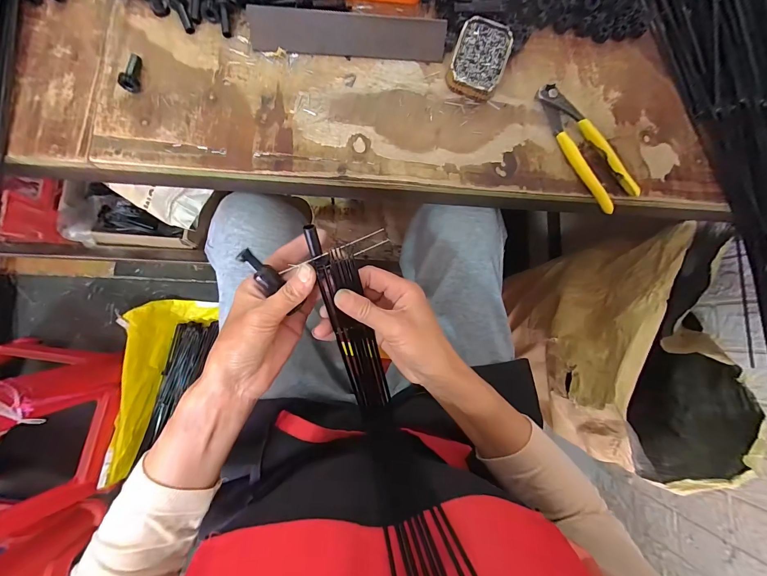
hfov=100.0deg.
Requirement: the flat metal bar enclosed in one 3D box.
[{"bbox_3d":[-0.037,-0.284,0.363,0.214,0.038,0.006,-1,48,-7],"label":"flat metal bar"}]

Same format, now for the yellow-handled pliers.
[{"bbox_3d":[0.234,-0.167,0.375,0.047,0.022,0.162,-30,86,-9],"label":"yellow-handled pliers"}]

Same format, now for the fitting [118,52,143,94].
[{"bbox_3d":[-0.265,-0.228,0.338,0.014,0.015,0.042,9,81,-5],"label":"fitting"}]

